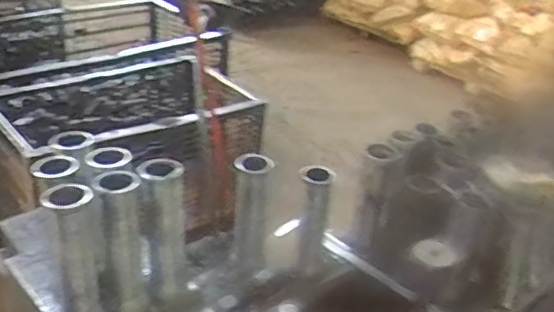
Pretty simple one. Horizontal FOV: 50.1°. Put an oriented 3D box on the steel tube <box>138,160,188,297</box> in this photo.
[{"bbox_3d":[-0.147,0.097,0.782,0.053,0.188,0.049,-2,30,-11],"label":"steel tube"}]

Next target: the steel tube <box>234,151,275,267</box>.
[{"bbox_3d":[-0.036,0.092,0.915,0.058,0.193,0.048,3,29,-2],"label":"steel tube"}]

